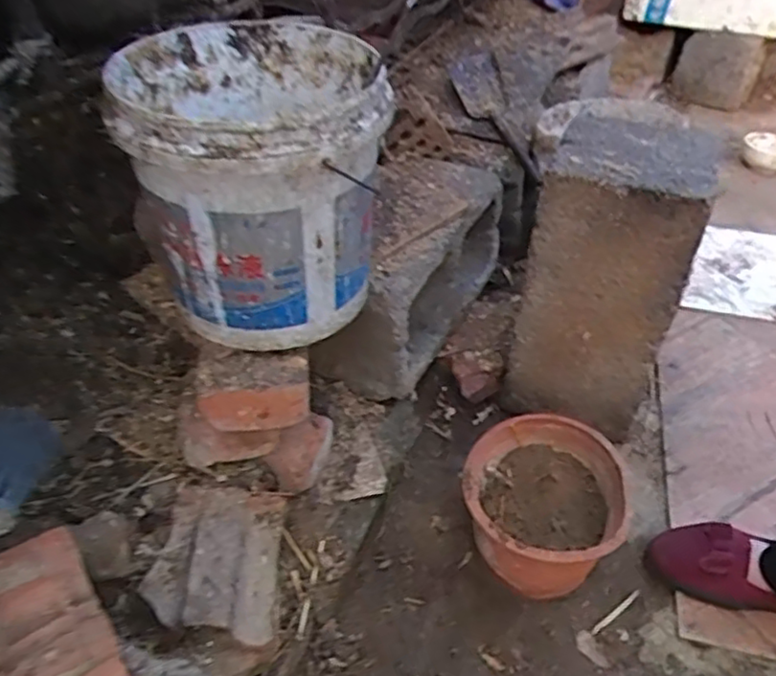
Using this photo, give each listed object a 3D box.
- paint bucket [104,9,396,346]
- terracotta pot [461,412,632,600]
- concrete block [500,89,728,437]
[{"bbox_3d":[-0.128,-0.158,0.707,0.255,0.251,0.260,-1,41,1],"label":"paint bucket"},{"bbox_3d":[0.173,0.208,0.775,0.167,0.148,0.178,-1,41,1],"label":"terracotta pot"},{"bbox_3d":[0.289,-0.073,0.883,0.179,0.362,0.196,19,45,21],"label":"concrete block"}]

